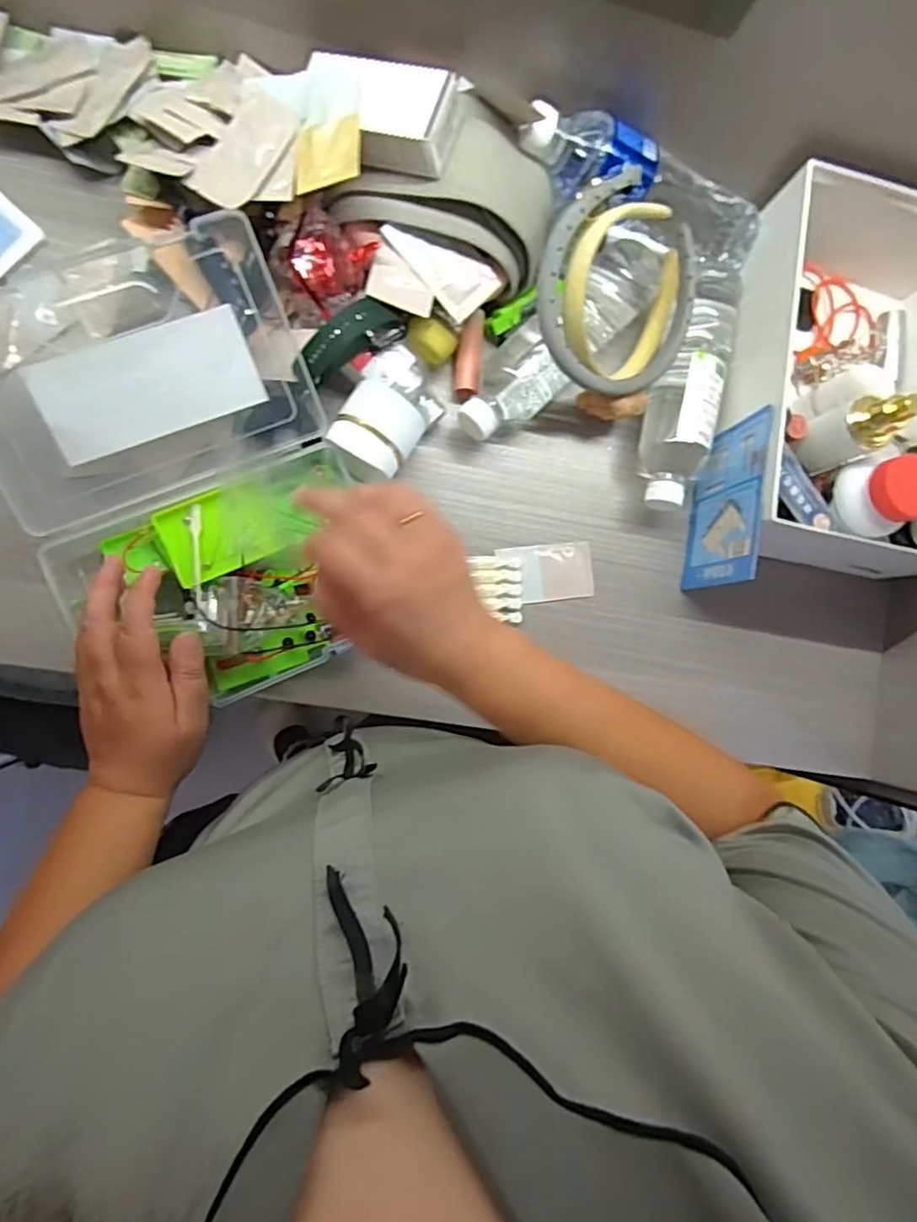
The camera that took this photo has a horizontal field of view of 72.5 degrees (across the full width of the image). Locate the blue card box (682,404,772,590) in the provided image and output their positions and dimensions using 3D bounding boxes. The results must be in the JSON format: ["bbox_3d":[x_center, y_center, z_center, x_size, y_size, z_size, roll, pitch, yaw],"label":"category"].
[{"bbox_3d":[0.225,-0.090,0.534,0.009,0.105,0.138,9,86,-9],"label":"blue card box"}]

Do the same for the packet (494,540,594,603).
[{"bbox_3d":[0.080,-0.034,0.557,0.081,0.004,0.050,-7,88,-10],"label":"packet"}]

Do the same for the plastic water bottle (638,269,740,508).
[{"bbox_3d":[0.204,-0.196,0.556,0.063,0.056,0.215,14,85,-9],"label":"plastic water bottle"}]

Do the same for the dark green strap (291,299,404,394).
[{"bbox_3d":[-0.089,-0.210,0.489,0.093,0.039,0.031,-42,94,-9],"label":"dark green strap"}]

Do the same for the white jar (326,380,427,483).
[{"bbox_3d":[-0.067,-0.141,0.501,0.062,0.047,0.073,33,82,-6],"label":"white jar"}]

